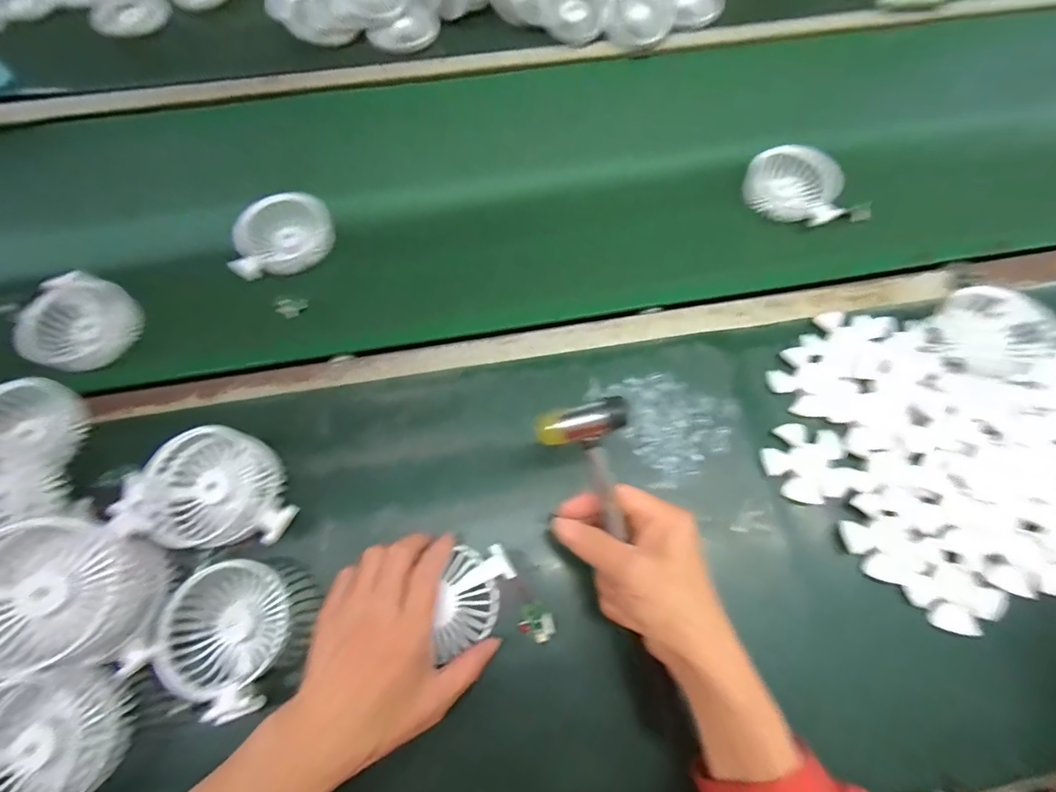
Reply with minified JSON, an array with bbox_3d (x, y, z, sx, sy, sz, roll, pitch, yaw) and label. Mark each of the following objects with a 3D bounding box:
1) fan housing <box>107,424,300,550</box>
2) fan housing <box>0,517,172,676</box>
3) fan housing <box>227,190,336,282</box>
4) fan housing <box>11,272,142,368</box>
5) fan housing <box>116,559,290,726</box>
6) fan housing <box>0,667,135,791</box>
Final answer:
[{"bbox_3d":[-0.260,0.077,0.377,0.108,0.045,0.108,5,70,-14],"label":"fan housing"},{"bbox_3d":[-0.323,0.137,0.322,0.054,0.119,0.096,-3,71,36],"label":"fan housing"},{"bbox_3d":[-0.267,-0.174,0.500,0.108,0.028,0.088,-31,71,-12],"label":"fan housing"},{"bbox_3d":[-0.455,-0.074,0.470,0.096,0.039,0.096,26,70,10],"label":"fan housing"},{"bbox_3d":[-0.230,0.182,0.359,0.097,0.035,0.093,23,70,9],"label":"fan housing"},{"bbox_3d":[-0.338,0.242,0.318,0.097,0.039,0.091,0,68,0],"label":"fan housing"}]

